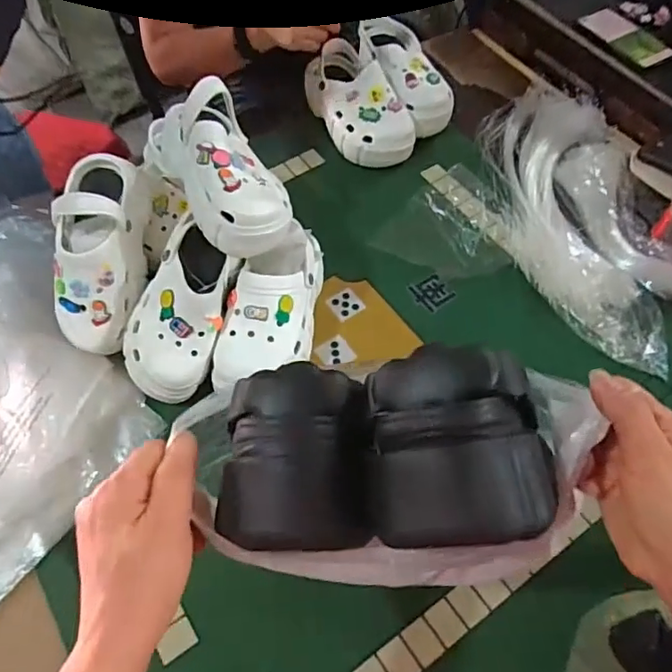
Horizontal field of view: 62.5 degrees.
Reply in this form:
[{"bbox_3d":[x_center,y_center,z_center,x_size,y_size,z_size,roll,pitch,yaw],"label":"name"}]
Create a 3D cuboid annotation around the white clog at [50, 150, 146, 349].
[{"bbox_3d":[-0.299,-0.103,0.695,0.096,0.103,0.246,4,90,4],"label":"white clog"}]

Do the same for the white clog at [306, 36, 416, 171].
[{"bbox_3d":[0.041,-0.393,0.942,0.123,0.098,0.235,-24,62,-12],"label":"white clog"}]

